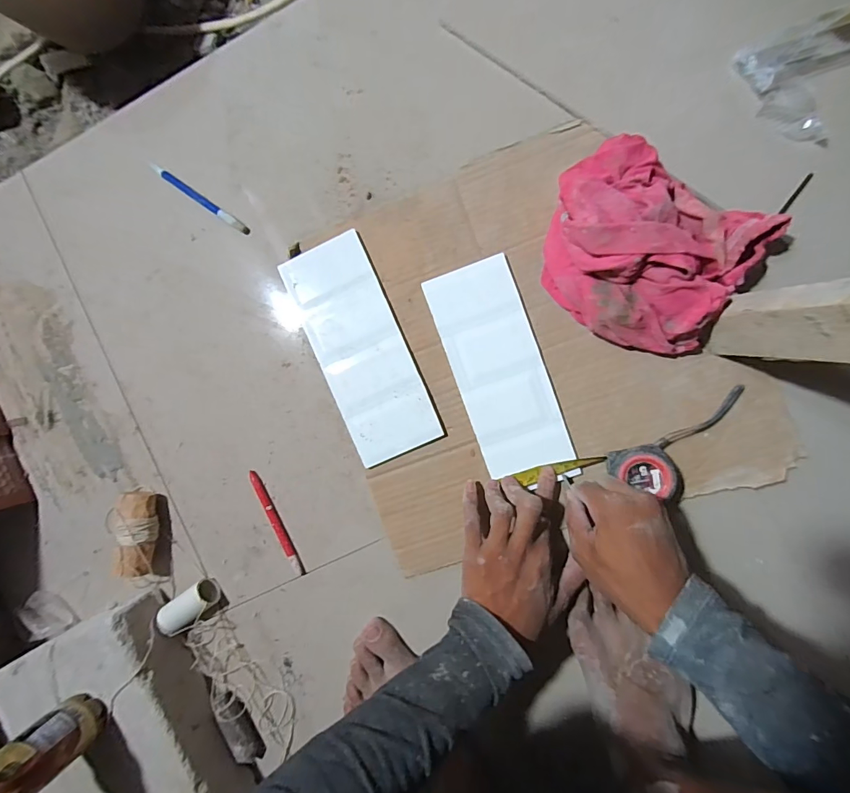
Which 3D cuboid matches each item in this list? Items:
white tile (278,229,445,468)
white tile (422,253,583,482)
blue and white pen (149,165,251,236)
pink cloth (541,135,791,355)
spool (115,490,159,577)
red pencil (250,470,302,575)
[{"bbox_3d":[-0.071,-0.053,0.480,0.097,0.013,0.247,-25,88,5],"label":"white tile"},{"bbox_3d":[0.081,-0.031,0.461,0.094,0.008,0.227,-20,89,5],"label":"white tile"},{"bbox_3d":[-0.265,-0.232,0.501,0.143,0.007,0.011,35,93,4],"label":"blue and white pen"},{"bbox_3d":[0.214,-0.145,0.408,0.200,0.090,0.173,38,93,4],"label":"pink cloth"},{"bbox_3d":[-0.334,0.158,0.497,0.041,0.044,0.094,1,90,5],"label":"spool"},{"bbox_3d":[-0.173,0.147,0.497,0.010,0.005,0.129,-25,88,5],"label":"red pencil"}]

